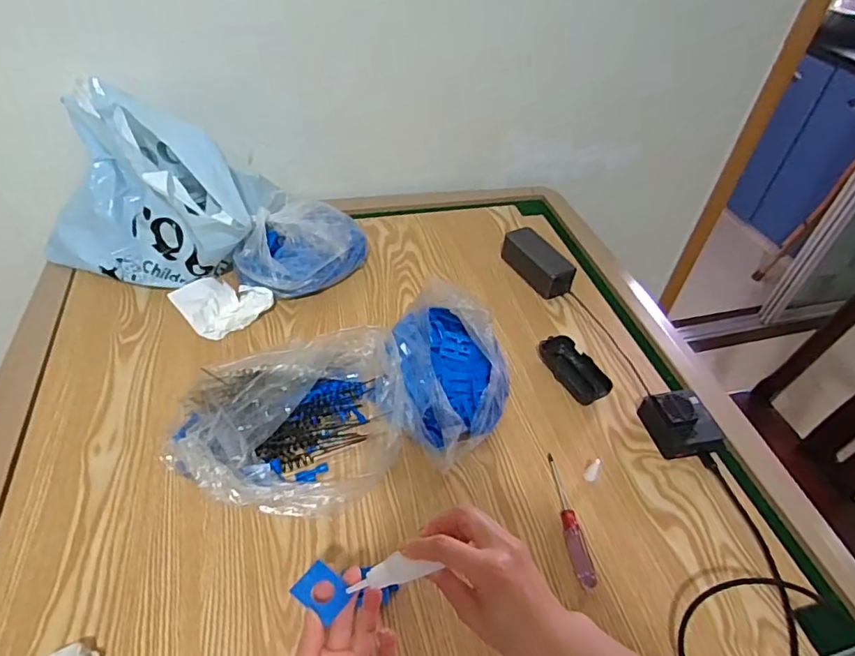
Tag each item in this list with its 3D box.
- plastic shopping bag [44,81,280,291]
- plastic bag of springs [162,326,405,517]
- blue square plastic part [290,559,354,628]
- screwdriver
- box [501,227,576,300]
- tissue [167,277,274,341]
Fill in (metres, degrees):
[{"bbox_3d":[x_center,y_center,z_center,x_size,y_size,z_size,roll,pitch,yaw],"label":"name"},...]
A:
[{"bbox_3d":[-0.396,-0.201,0.793,0.337,0.211,0.212,9,45,3],"label":"plastic shopping bag"},{"bbox_3d":[-0.159,0.099,0.618,0.257,0.072,0.226,-6,46,-12],"label":"plastic bag of springs"},{"bbox_3d":[-0.081,0.202,0.411,0.040,0.004,0.031,31,50,23],"label":"blue square plastic part"},{"bbox_3d":[0.155,0.205,0.585,0.021,0.013,0.150,-2,46,-8],"label":"screwdriver"},{"bbox_3d":[0.179,-0.104,0.864,0.055,0.049,0.134,-22,51,-25],"label":"box"},{"bbox_3d":[-0.288,-0.035,0.757,0.115,0.051,0.082,-33,57,-32],"label":"tissue"}]

